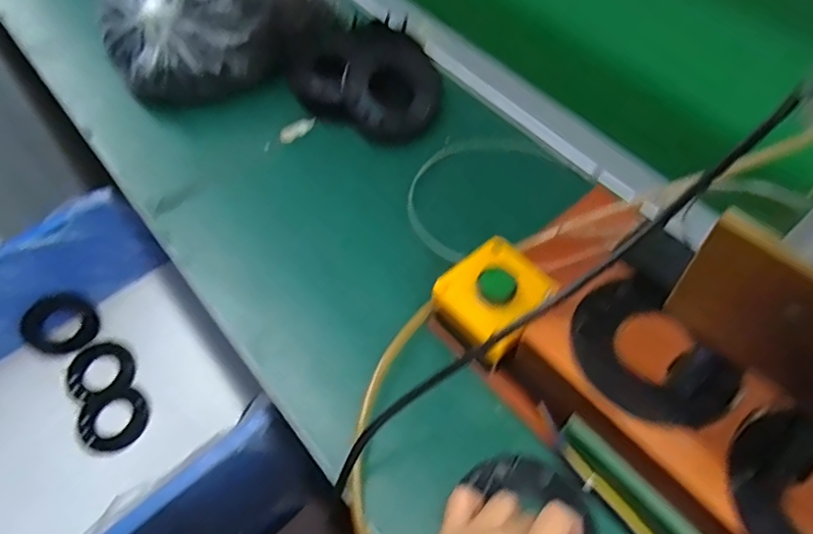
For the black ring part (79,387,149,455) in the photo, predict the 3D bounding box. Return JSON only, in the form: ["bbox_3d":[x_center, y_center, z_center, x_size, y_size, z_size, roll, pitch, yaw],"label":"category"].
[{"bbox_3d":[-0.402,0.209,0.791,0.090,0.015,0.088,-1,57,1],"label":"black ring part"}]

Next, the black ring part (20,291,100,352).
[{"bbox_3d":[-0.489,0.079,0.811,0.089,0.091,0.018,-43,44,-15],"label":"black ring part"}]

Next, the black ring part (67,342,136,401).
[{"bbox_3d":[-0.440,0.149,0.831,0.088,0.017,0.079,-23,60,-13],"label":"black ring part"}]

